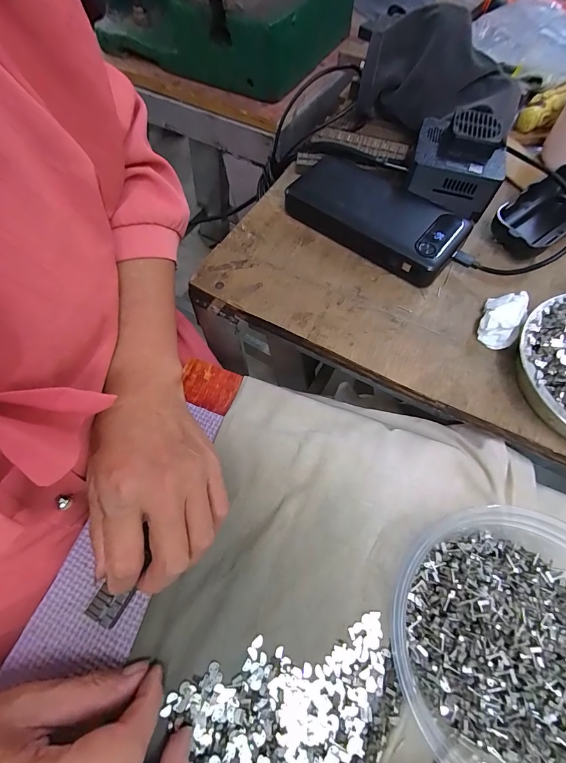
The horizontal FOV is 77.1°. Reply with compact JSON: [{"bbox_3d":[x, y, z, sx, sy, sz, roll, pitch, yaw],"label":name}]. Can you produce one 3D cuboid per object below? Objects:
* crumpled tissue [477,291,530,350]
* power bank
[{"bbox_3d":[0.166,-0.047,0.270,0.027,0.023,0.040,29,67,14],"label":"crumpled tissue"},{"bbox_3d":[0.078,-0.152,0.315,0.161,0.026,0.072,37,70,17],"label":"power bank"}]

